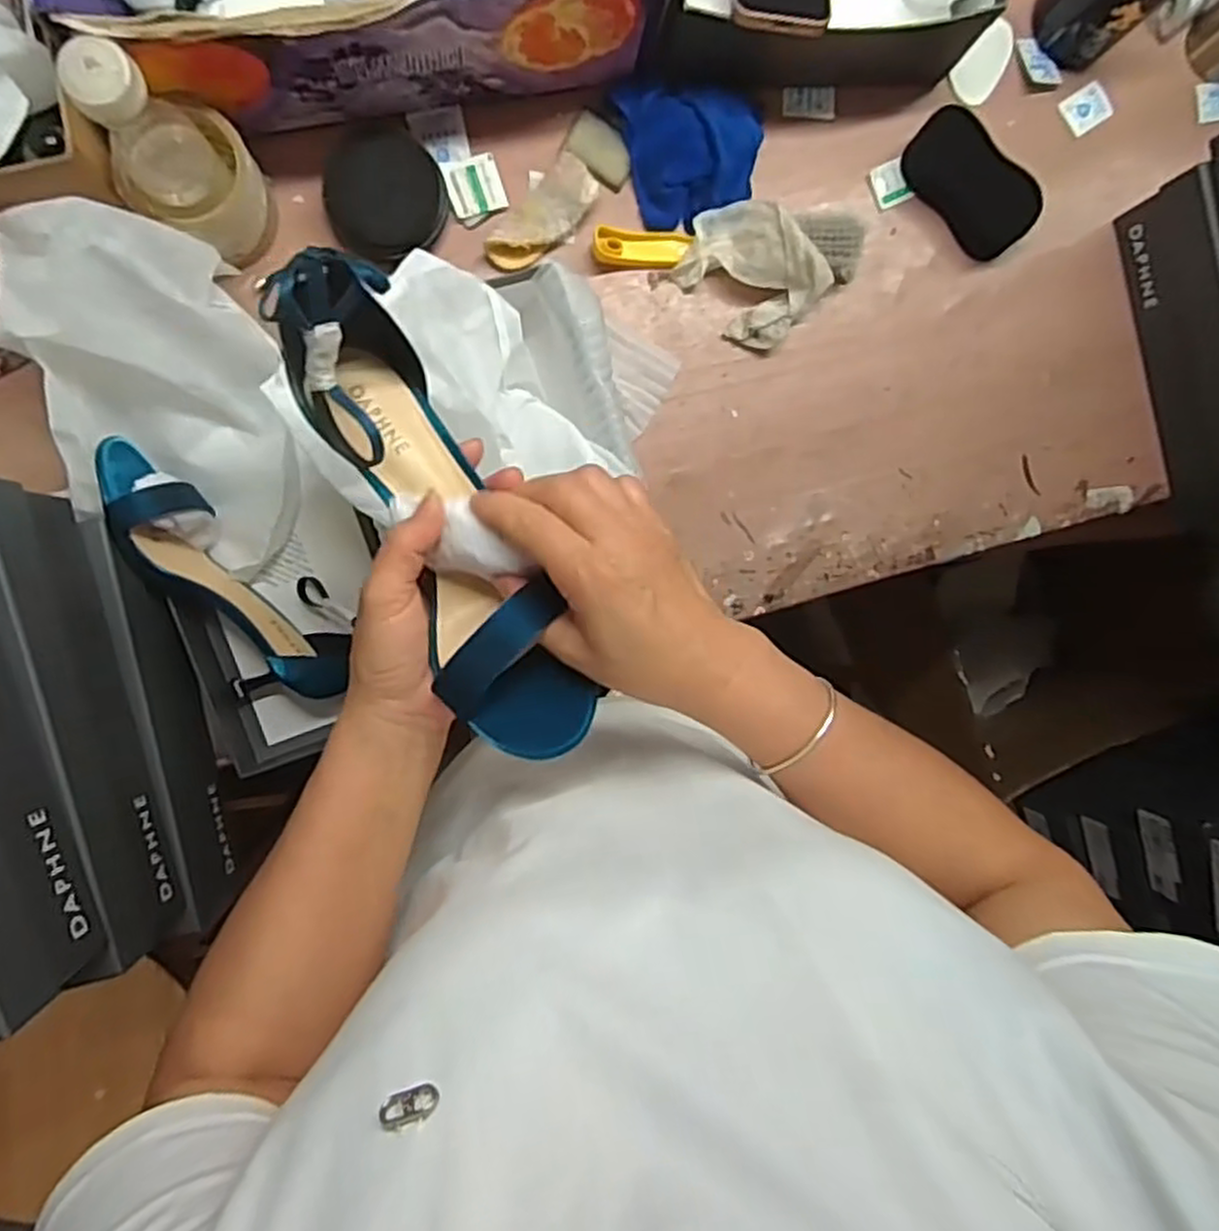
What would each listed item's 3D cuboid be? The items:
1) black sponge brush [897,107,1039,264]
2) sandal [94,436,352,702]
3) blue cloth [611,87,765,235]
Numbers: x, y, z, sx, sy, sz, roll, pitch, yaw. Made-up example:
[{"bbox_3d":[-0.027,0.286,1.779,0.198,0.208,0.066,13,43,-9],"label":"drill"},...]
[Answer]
[{"bbox_3d":[0.315,-0.375,0.671,0.063,0.038,0.128,-44,98,-3],"label":"black sponge brush"},{"bbox_3d":[-0.305,-0.021,0.592,0.081,0.072,0.233,-40,111,-3],"label":"sandal"},{"bbox_3d":[0.067,-0.381,0.636,0.120,0.038,0.106,-3,94,-7],"label":"blue cloth"}]

